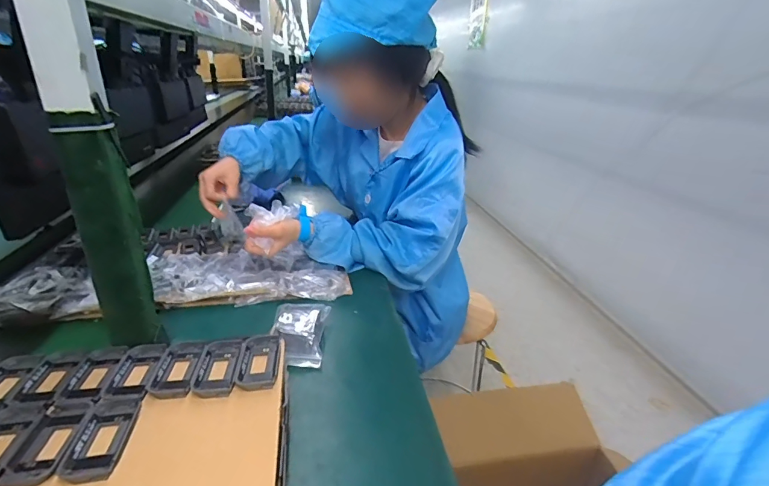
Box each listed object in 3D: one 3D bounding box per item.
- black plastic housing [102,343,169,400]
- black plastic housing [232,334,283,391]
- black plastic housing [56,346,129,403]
[{"bbox_3d":[-0.242,0.125,0.399,0.037,0.007,0.075,-3,24,-9],"label":"black plastic housing"},{"bbox_3d":[-0.128,0.120,0.419,0.039,0.006,0.080,-2,24,-8],"label":"black plastic housing"},{"bbox_3d":[-0.279,0.126,0.394,0.039,0.010,0.077,-2,24,-8],"label":"black plastic housing"}]

